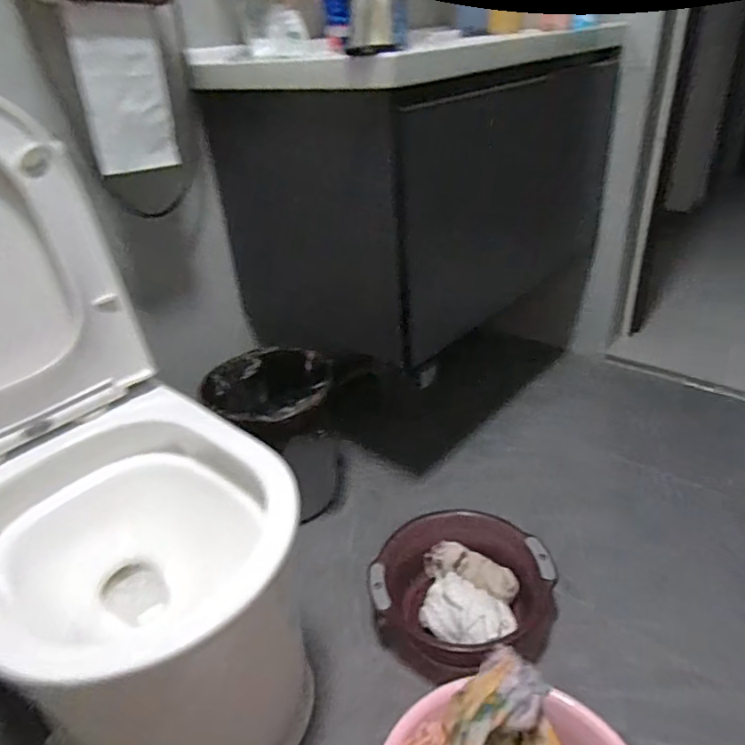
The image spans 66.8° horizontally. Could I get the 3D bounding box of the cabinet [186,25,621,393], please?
[{"bbox_3d":[0.127,-0.400,1.270,0.805,0.585,0.436,-28,38,-35],"label":"cabinet"}]

